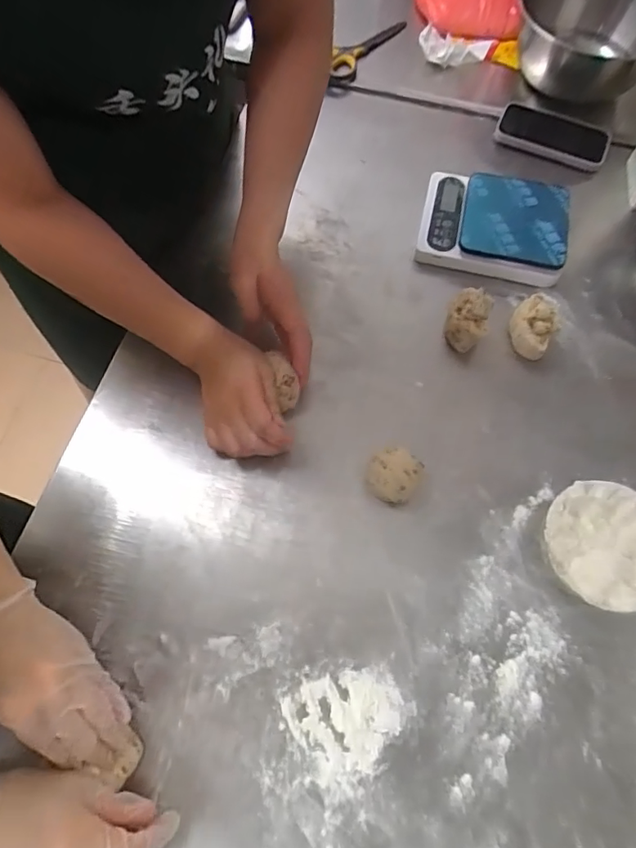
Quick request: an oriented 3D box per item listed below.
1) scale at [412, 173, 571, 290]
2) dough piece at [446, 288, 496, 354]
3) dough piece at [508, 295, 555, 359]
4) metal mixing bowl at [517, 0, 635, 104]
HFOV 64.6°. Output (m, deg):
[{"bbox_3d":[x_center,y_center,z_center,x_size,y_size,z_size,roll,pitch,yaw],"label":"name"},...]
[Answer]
[{"bbox_3d":[0.215,-0.242,0.622,0.172,0.046,0.133,16,66,6],"label":"scale"},{"bbox_3d":[0.165,-0.117,0.558,0.041,0.055,0.057,16,66,6],"label":"dough piece"},{"bbox_3d":[0.239,-0.110,0.561,0.045,0.051,0.063,28,68,11],"label":"dough piece"},{"bbox_3d":[0.387,-0.554,0.721,0.200,0.109,0.196,1,66,-1],"label":"metal mixing bowl"}]

